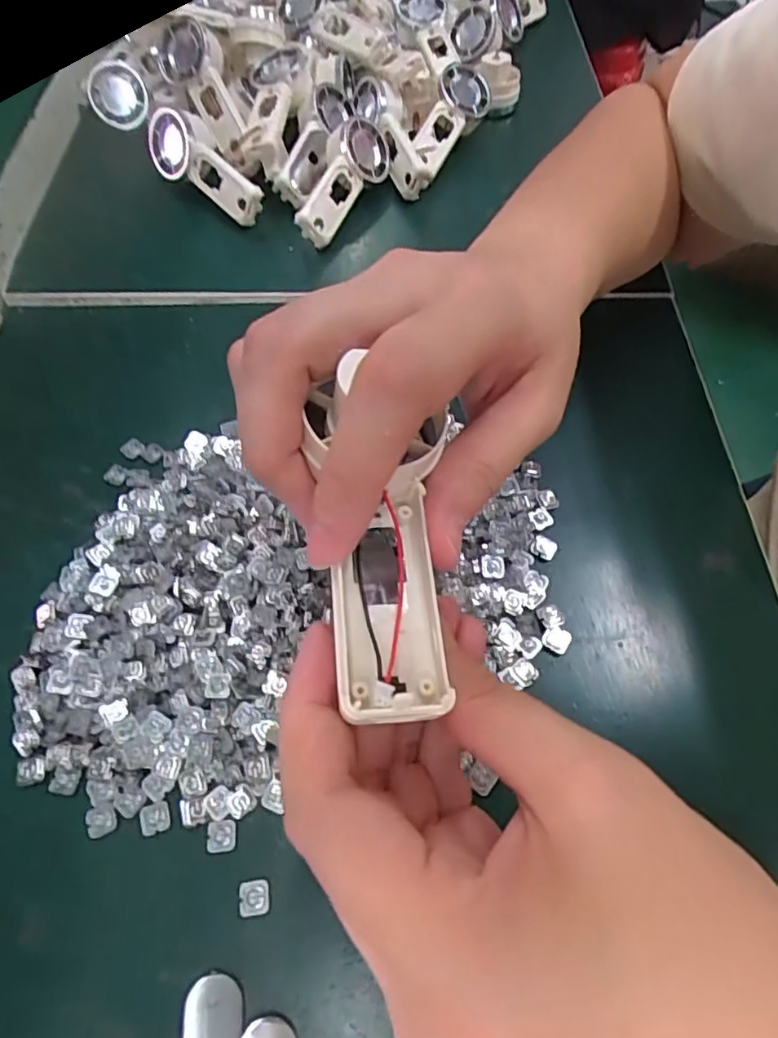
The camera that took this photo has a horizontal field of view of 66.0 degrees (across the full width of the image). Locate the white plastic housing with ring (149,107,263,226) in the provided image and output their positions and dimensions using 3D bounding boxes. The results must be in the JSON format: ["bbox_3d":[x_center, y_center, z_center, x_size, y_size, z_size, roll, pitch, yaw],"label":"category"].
[{"bbox_3d":[-0.120,-0.238,0.403,0.096,0.040,0.024,39,35,12],"label":"white plastic housing with ring"}]

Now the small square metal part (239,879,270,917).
[{"bbox_3d":[-0.047,0.132,0.208,0.011,0.004,0.010,-7,60,-4],"label":"small square metal part"}]

